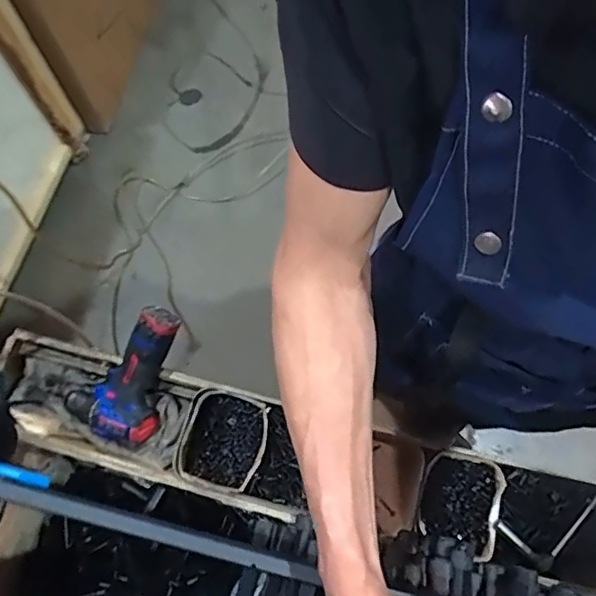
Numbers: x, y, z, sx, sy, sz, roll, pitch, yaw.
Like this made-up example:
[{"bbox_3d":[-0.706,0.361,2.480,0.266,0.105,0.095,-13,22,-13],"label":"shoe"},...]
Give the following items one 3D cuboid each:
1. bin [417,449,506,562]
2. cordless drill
[{"bbox_3d":[0.207,0.259,0.746,0.097,0.039,0.115,16,73,5],"label":"bin"},{"bbox_3d":[-0.238,0.104,0.817,0.136,0.059,0.213,33,104,10],"label":"cordless drill"}]

